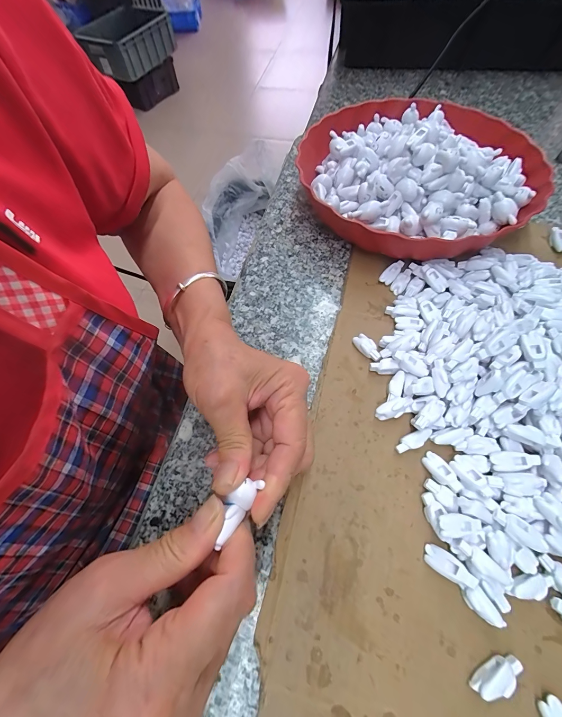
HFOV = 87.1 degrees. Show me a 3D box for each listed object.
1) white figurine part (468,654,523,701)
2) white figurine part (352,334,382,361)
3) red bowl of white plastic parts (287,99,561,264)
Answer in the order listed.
[{"bbox_3d":[0.118,0.173,0.161,0.028,0.012,0.011,-27,65,-10],"label":"white figurine part"},{"bbox_3d":[0.074,-0.009,0.255,0.012,0.009,0.028,-35,66,-13],"label":"white figurine part"},{"bbox_3d":[0.146,-0.201,0.311,0.238,0.072,0.232,-2,63,3],"label":"red bowl of white plastic parts"}]

